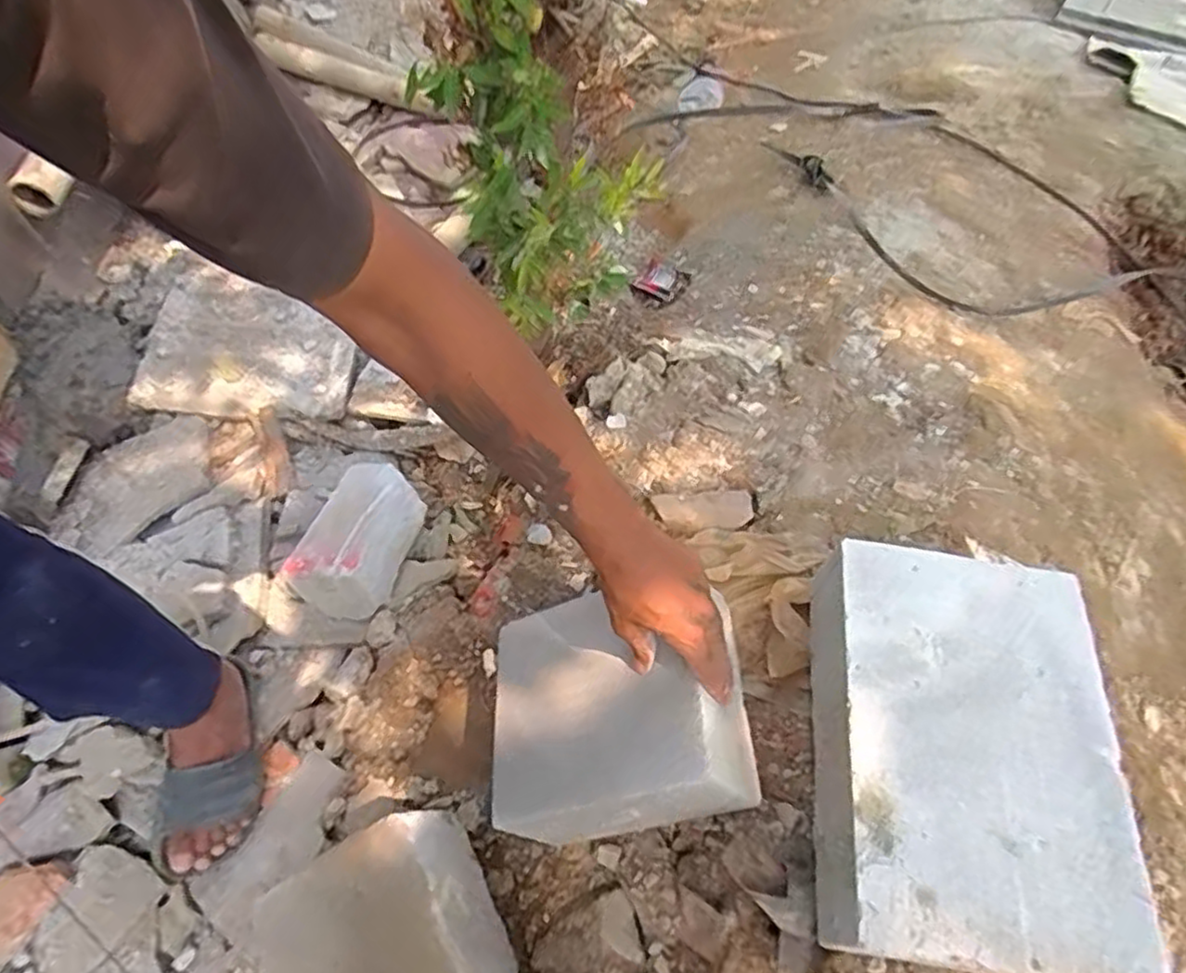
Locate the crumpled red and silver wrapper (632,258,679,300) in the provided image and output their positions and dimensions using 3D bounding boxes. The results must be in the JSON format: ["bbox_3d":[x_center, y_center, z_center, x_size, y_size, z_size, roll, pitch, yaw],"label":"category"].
[{"bbox_3d":[0.117,-0.355,1.199,0.073,0.019,0.085,34,63,20],"label":"crumpled red and silver wrapper"}]

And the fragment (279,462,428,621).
[{"bbox_3d":[-0.309,0.070,0.955,0.123,0.112,0.209,9,47,13],"label":"fragment"}]

